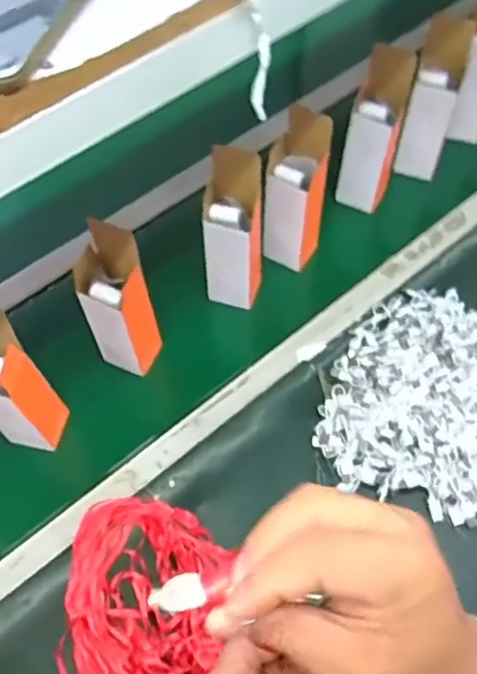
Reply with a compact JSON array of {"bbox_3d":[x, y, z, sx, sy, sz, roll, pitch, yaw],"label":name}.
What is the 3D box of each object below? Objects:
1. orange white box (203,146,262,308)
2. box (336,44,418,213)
[{"bbox_3d":[-0.007,-0.139,0.850,0.072,0.219,0.087,2,60,3],"label":"orange white box"},{"bbox_3d":[0.201,-0.299,0.946,0.074,0.224,0.099,17,62,11],"label":"box"}]

